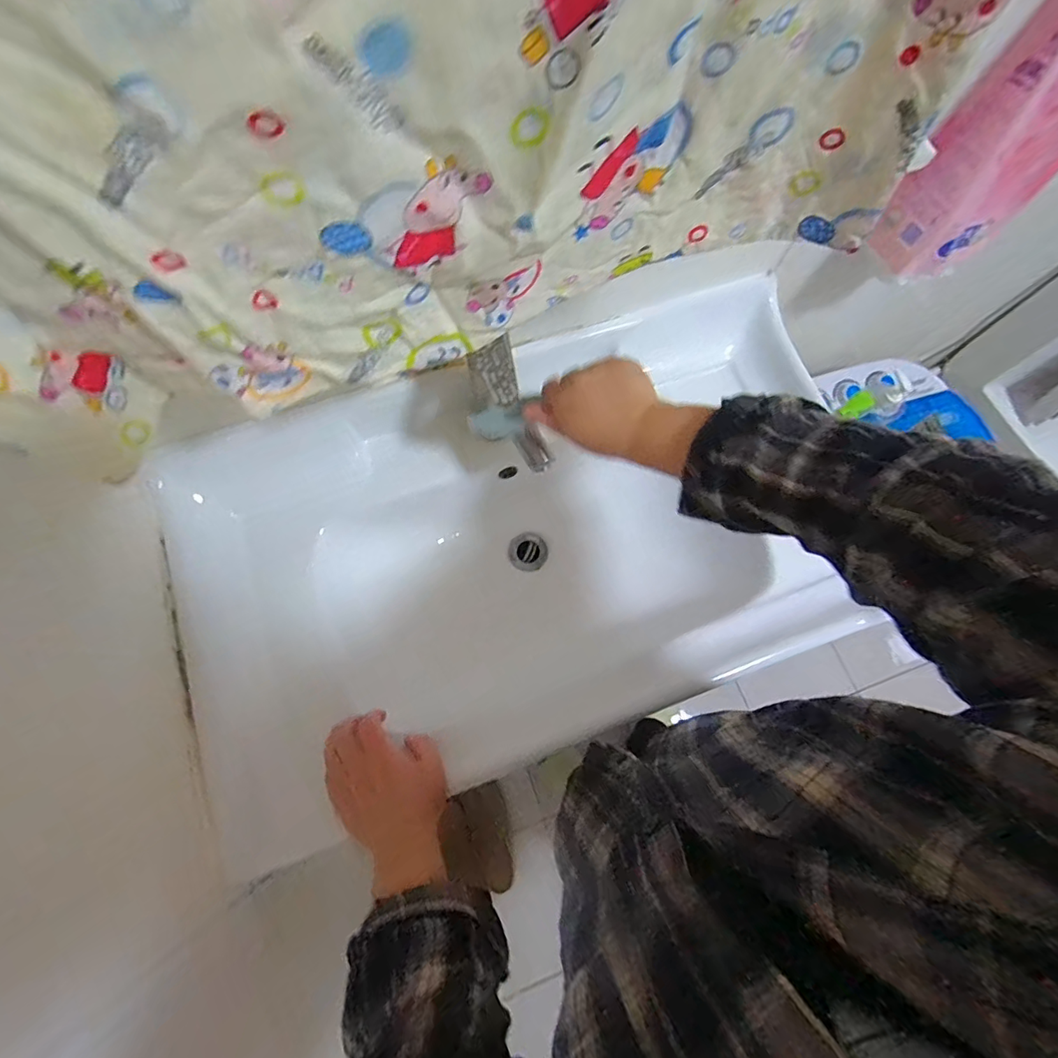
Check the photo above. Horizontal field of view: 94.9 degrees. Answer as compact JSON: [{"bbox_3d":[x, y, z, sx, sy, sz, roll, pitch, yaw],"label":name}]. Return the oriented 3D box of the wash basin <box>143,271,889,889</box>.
[{"bbox_3d":[0.021,0.008,0.590,0.797,0.154,0.476,-24,75,-8],"label":"wash basin"}]

